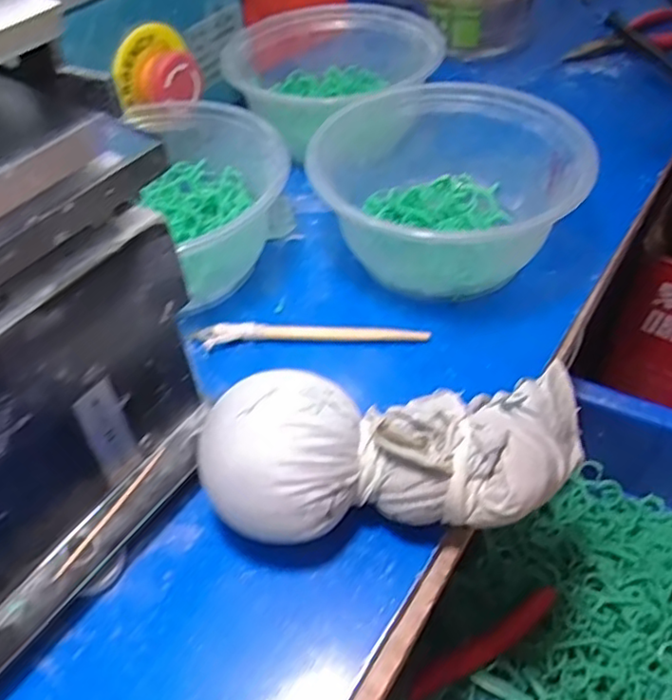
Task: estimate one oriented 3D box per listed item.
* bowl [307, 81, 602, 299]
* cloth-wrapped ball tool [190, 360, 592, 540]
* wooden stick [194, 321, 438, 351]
[{"bbox_3d":[0.059,-0.078,0.339,0.126,0.060,0.127,-1,47,2],"label":"bowl"},{"bbox_3d":[0.029,0.038,0.248,0.148,0.051,0.065,-8,47,-4],"label":"cloth-wrapped ball tool"},{"bbox_3d":[-0.013,-0.007,0.322,0.112,0.008,0.013,-2,47,1],"label":"wooden stick"}]

